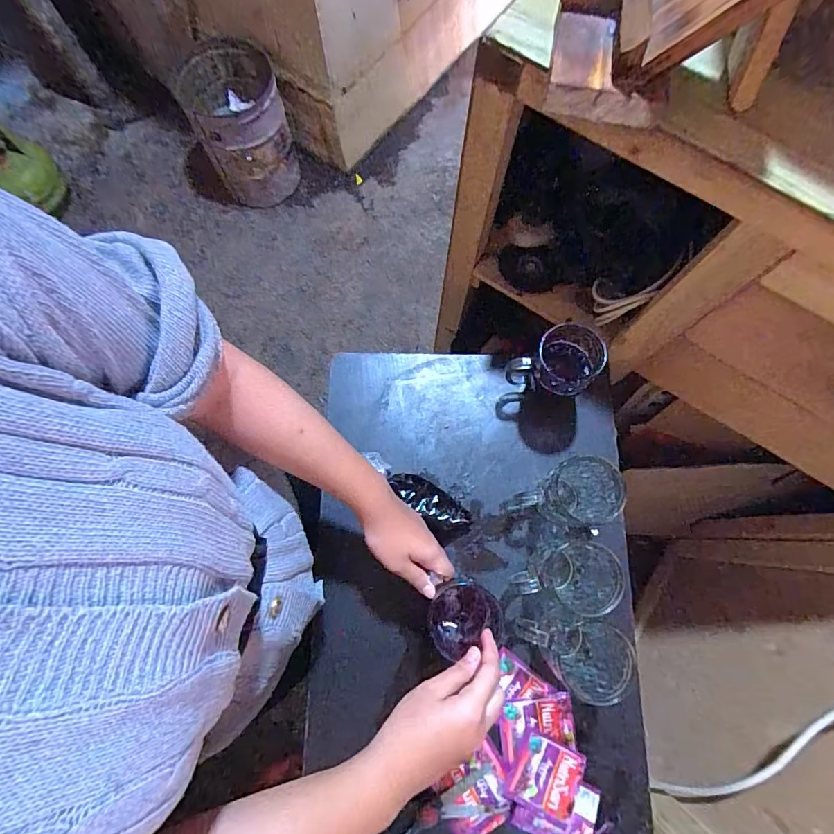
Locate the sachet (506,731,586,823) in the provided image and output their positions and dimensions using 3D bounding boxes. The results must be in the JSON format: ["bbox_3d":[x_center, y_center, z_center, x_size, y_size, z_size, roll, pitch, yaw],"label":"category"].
[{"bbox_3d":[0.145,0.402,0.508,0.070,0.009,0.070,21,76,6],"label":"sachet"}]

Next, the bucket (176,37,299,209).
[{"bbox_3d":[-0.509,-0.851,1.338,0.256,0.305,0.311,-28,76,-6],"label":"bucket"}]

